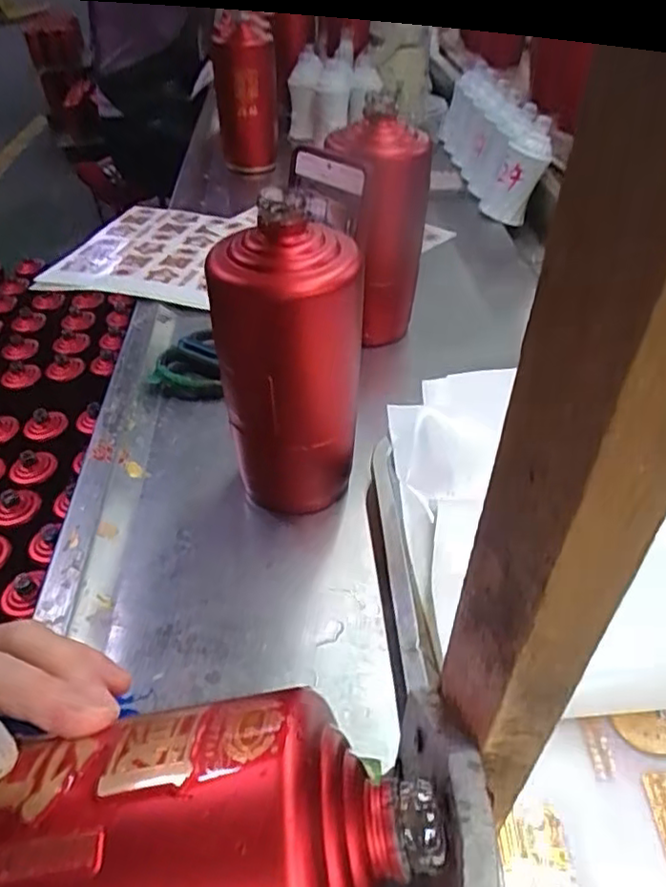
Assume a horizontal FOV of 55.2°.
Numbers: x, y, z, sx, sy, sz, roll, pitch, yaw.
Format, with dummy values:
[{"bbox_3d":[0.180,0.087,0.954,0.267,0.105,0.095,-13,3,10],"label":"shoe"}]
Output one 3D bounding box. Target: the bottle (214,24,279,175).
[{"bbox_3d":[-0.118,-0.461,0.864,0.081,0.163,0.071,-7,41,-3],"label":"bottle"}]

